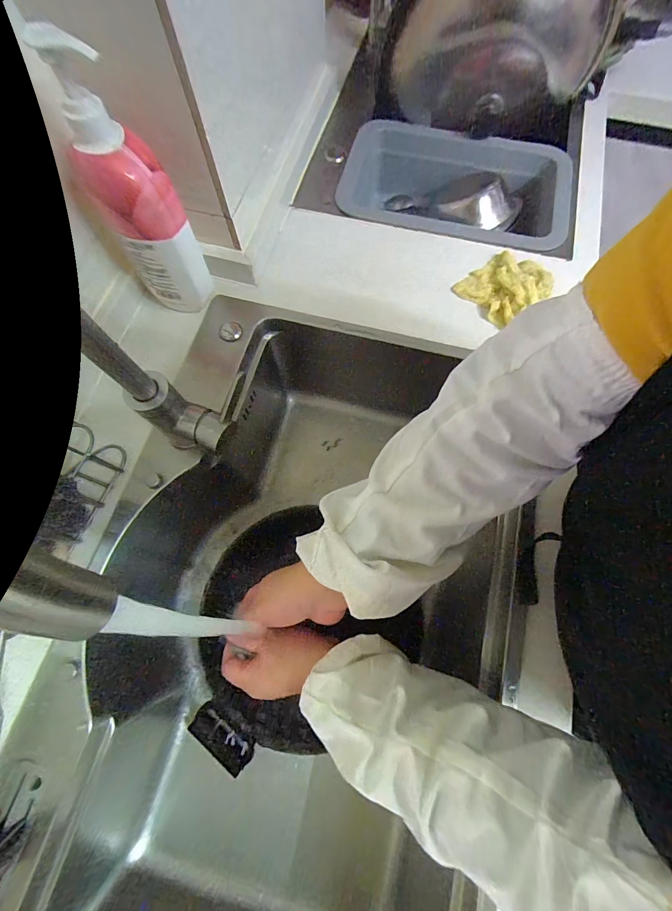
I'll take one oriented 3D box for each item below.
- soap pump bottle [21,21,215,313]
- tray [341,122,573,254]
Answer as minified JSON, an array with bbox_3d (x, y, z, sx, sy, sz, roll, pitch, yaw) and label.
[{"bbox_3d":[-0.210,-0.268,0.398,0.075,0.258,0.059,17,72,6],"label":"soap pump bottle"},{"bbox_3d":[0.192,-0.448,0.650,0.392,0.109,0.239,12,72,4],"label":"tray"}]

